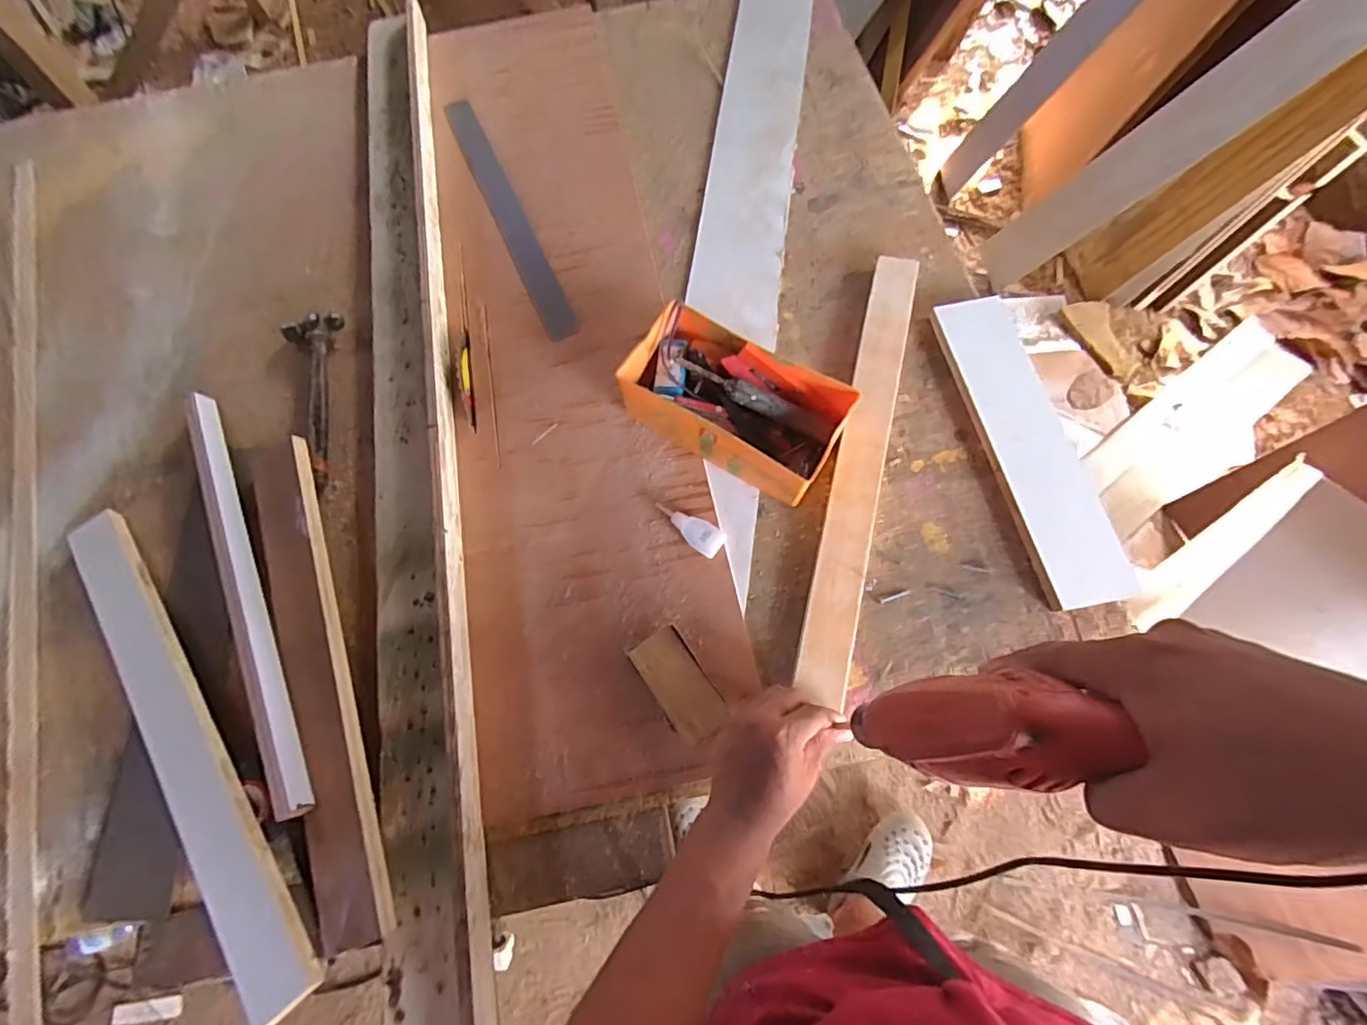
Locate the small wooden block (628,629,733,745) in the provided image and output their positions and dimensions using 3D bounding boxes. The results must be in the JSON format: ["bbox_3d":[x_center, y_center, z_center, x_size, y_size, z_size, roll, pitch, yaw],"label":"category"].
[{"bbox_3d":[-0.003,0.173,0.581,0.054,0.022,0.106,-34,71,-9],"label":"small wooden block"}]

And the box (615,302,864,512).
[{"bbox_3d":[0.060,-0.118,0.658,0.240,0.081,0.130,31,74,14],"label":"box"}]

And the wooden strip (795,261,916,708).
[{"bbox_3d":[0.202,-0.067,0.650,0.049,0.012,0.530,13,73,8],"label":"wooden strip"}]

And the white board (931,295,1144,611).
[{"bbox_3d":[0.381,-0.078,0.646,0.085,0.025,0.363,-16,73,9],"label":"white board"}]

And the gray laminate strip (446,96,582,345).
[{"bbox_3d":[-0.254,-0.434,0.834,0.041,0.004,0.490,-24,70,-6],"label":"gray laminate strip"}]

